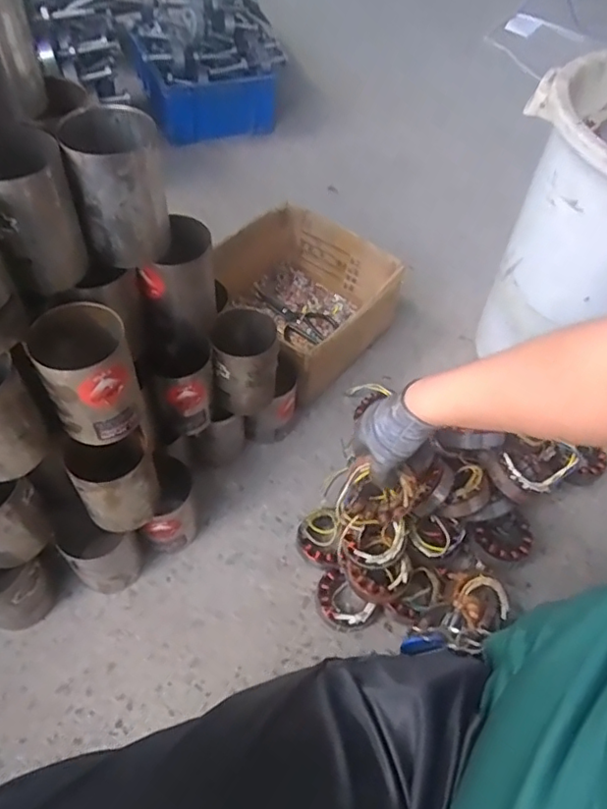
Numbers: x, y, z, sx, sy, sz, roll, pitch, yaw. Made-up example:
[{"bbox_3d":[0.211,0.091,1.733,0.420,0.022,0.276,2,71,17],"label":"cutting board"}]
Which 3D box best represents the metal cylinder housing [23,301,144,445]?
[{"bbox_3d":[-0.228,-0.030,0.607,0.091,0.115,0.094,-19,58,-18],"label":"metal cylinder housing"}]

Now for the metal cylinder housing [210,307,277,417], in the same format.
[{"bbox_3d":[-0.083,-0.060,0.814,0.088,0.126,0.098,-3,55,-8],"label":"metal cylinder housing"}]

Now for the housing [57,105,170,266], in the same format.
[{"bbox_3d":[-0.193,-0.229,0.598,0.090,0.127,0.093,-11,56,-13],"label":"housing"}]

